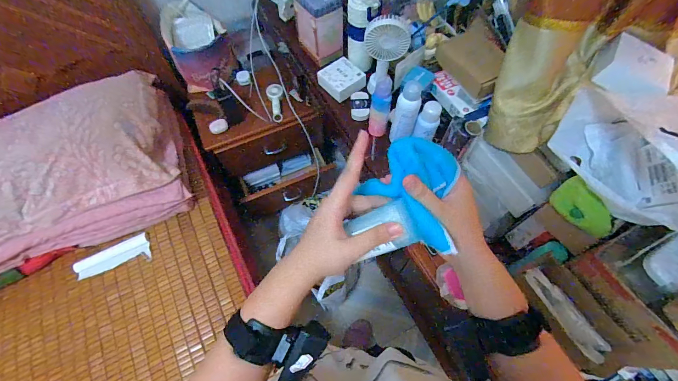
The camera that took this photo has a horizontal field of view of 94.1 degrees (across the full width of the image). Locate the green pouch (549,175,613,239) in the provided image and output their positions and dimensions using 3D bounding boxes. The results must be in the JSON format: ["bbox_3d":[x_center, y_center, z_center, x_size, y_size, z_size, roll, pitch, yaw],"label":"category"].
[{"bbox_3d":[0.438,0.035,0.563,0.025,0.070,0.109,-24,68,-37],"label":"green pouch"}]

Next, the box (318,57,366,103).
[{"bbox_3d":[0.006,-0.296,0.836,0.105,0.034,0.101,-40,69,-17],"label":"box"}]

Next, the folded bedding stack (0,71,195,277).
[{"bbox_3d":[-0.829,-0.032,0.842,0.773,0.213,0.420,-24,65,-11],"label":"folded bedding stack"}]

